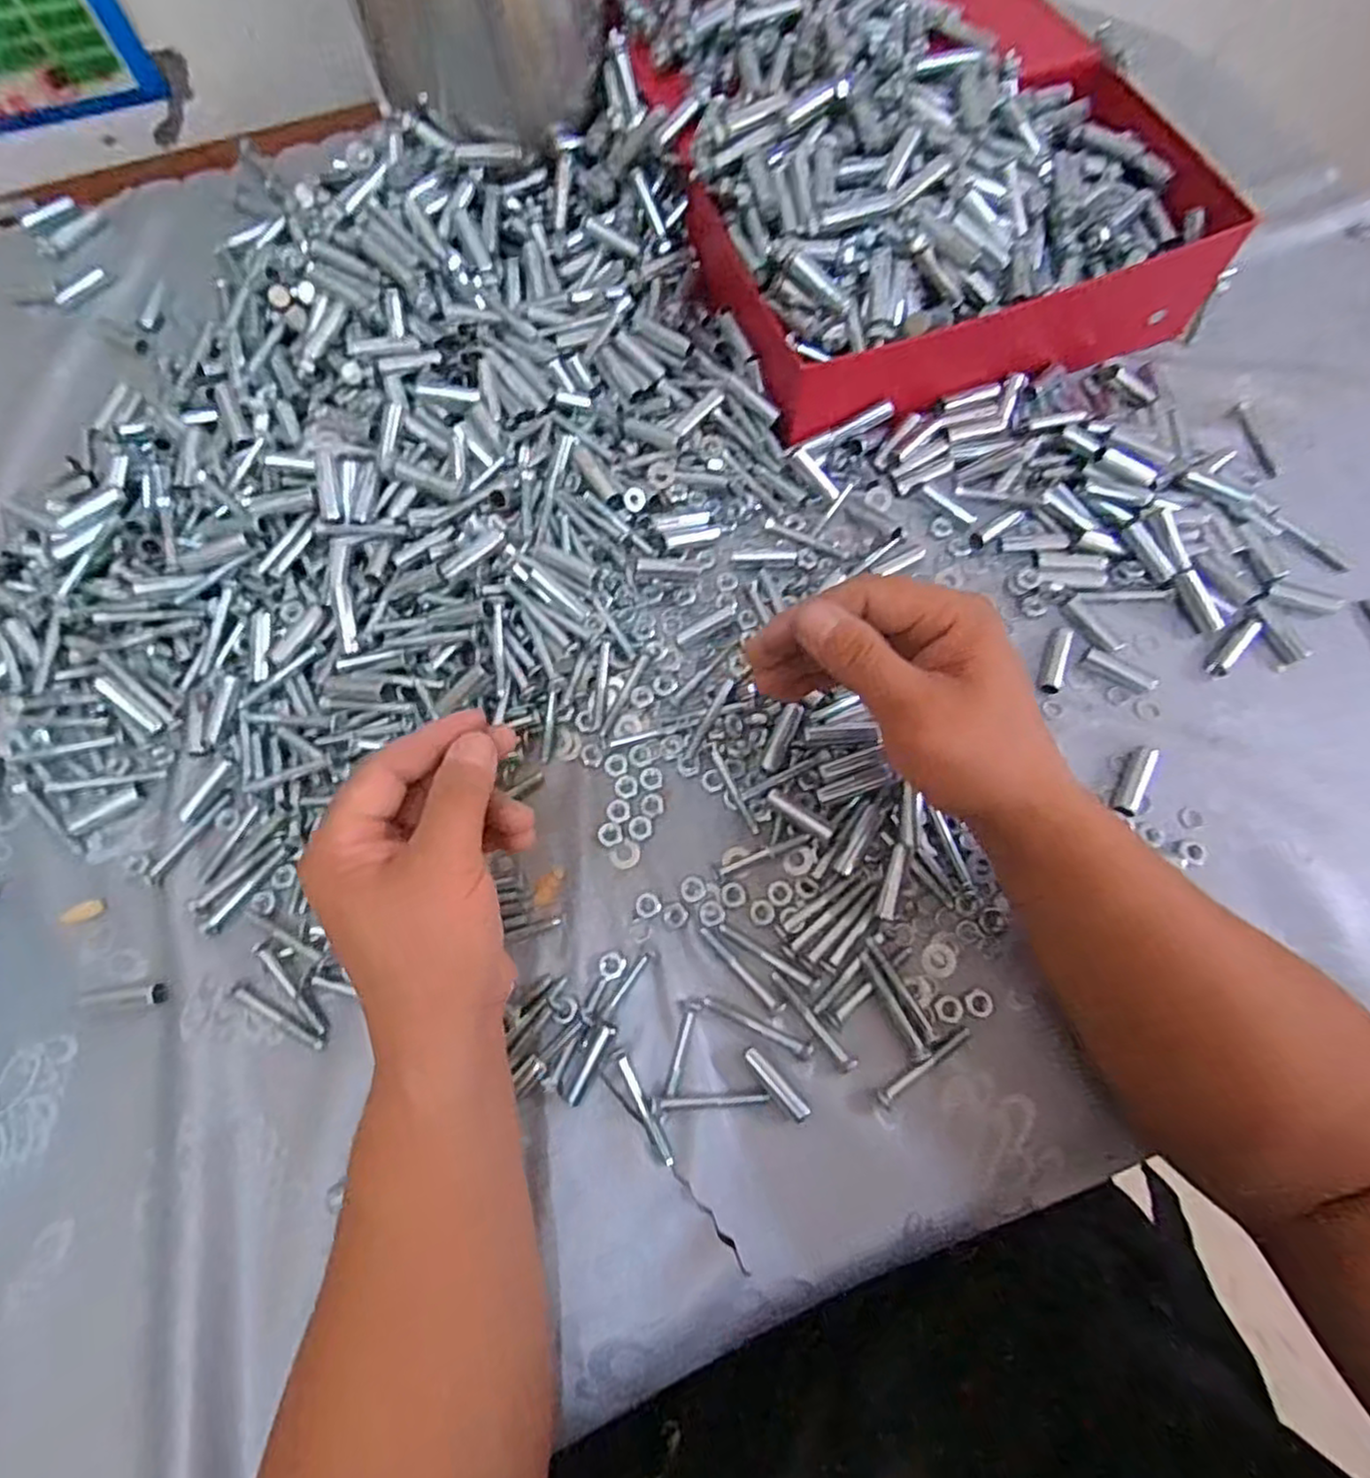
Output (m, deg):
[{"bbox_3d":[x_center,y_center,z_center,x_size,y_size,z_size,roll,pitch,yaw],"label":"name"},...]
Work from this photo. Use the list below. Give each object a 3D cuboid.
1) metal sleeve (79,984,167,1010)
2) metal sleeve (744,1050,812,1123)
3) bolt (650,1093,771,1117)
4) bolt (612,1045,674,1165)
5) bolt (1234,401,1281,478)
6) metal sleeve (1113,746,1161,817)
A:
[{"bbox_3d":[-0.284,0.131,0.353,0.045,0.006,0.009,-8,72,-1],"label":"metal sleeve"},{"bbox_3d":[0.044,0.164,0.335,0.008,0.007,0.039,-43,76,-12],"label":"metal sleeve"},{"bbox_3d":[0.012,0.172,0.333,0.055,0.004,0.008,-7,72,-1],"label":"bolt"},{"bbox_3d":[-0.019,0.174,0.333,0.005,0.004,0.055,-28,73,-8],"label":"bolt"},{"bbox_3d":[0.372,-0.195,0.456,0.009,0.008,0.062,-4,72,0],"label":"bolt"},{"bbox_3d":[0.245,0.023,0.379,0.013,0.010,0.041,31,75,11],"label":"metal sleeve"}]

